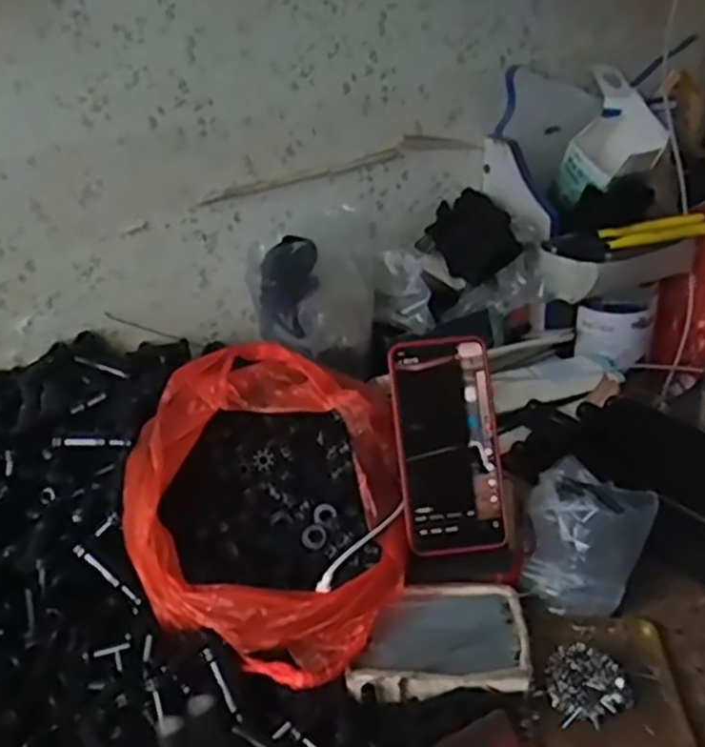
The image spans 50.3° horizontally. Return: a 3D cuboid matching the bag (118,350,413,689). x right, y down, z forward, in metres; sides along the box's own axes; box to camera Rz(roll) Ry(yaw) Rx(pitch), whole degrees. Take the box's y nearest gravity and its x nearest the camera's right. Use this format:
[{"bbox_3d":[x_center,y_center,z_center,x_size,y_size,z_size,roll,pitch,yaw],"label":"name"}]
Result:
[{"bbox_3d":[-0.062,0.094,0.589,0.242,0.115,0.220,25,38,30],"label":"bag"}]

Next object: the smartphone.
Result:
[{"bbox_3d":[0.074,0.054,0.579,0.075,0.163,0.009,-6,-5,1],"label":"smartphone"}]

